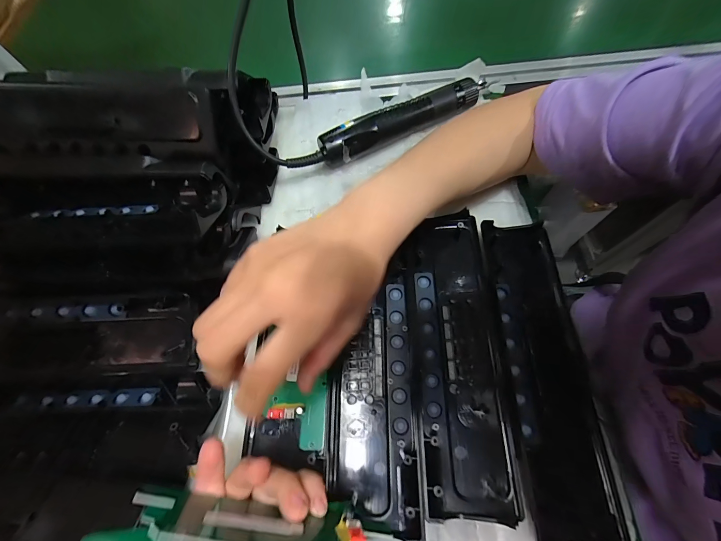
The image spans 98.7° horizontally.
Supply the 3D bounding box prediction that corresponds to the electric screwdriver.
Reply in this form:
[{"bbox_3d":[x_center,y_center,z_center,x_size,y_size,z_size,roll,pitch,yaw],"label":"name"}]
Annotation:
[{"bbox_3d":[0.049,-0.169,0.357,0.201,0.040,0.034,-24,66,-7],"label":"electric screwdriver"}]

